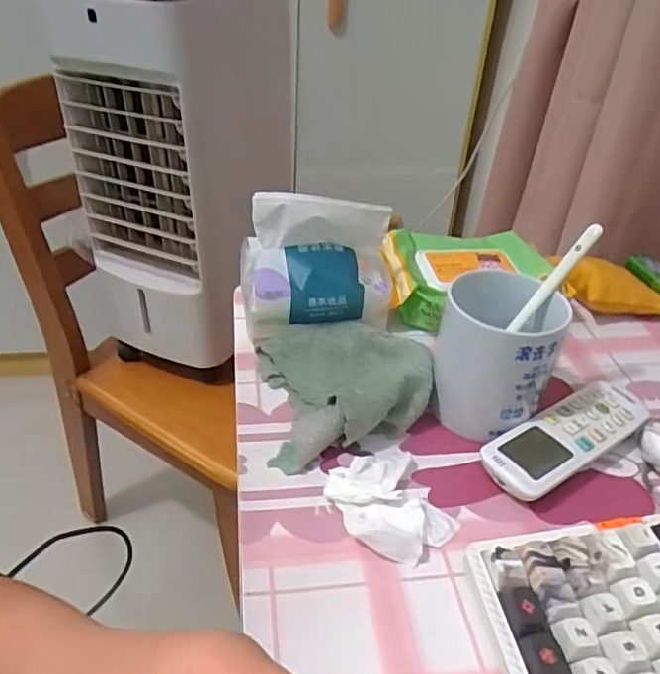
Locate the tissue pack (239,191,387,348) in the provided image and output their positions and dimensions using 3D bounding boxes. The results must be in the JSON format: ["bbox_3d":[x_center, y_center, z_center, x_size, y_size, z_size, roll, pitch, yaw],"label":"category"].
[{"bbox_3d":[-0.010,-0.059,0.481,0.121,0.108,0.060,-2,36,-6],"label":"tissue pack"}]

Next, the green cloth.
[{"bbox_3d":[0.005,0.029,0.434,0.121,0.042,0.122,-11,38,-18],"label":"green cloth"}]

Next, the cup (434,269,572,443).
[{"bbox_3d":[0.115,0.015,0.414,0.078,0.098,0.070,14,37,13],"label":"cup"}]

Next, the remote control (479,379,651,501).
[{"bbox_3d":[0.165,0.071,0.404,0.134,0.022,0.046,-20,42,-28],"label":"remote control"}]

